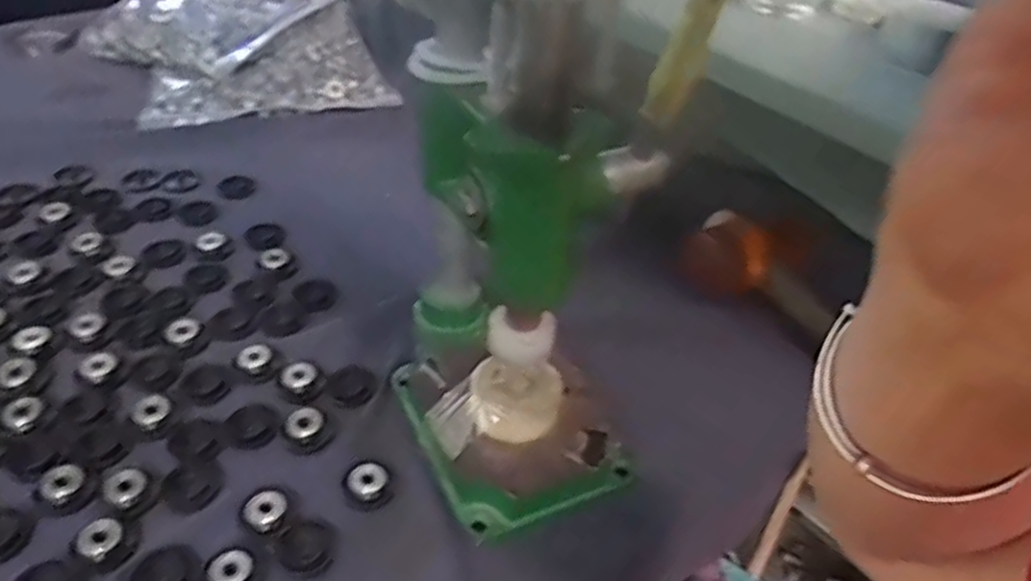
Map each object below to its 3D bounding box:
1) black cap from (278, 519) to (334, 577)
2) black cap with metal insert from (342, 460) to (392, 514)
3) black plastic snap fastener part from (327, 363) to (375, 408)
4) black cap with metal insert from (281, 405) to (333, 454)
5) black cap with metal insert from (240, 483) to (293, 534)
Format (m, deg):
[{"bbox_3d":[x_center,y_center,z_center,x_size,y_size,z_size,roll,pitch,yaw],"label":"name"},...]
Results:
[{"bbox_3d":[-0.120,0.147,0.438,0.029,0.004,0.034,-3,39,-9],"label":"black cap"},{"bbox_3d":[-0.091,0.117,0.467,0.028,0.010,0.030,3,38,-2],"label":"black cap with metal insert"},{"bbox_3d":[-0.114,0.064,0.527,0.031,0.009,0.033,-12,41,-20],"label":"black plastic snap fastener part"},{"bbox_3d":[-0.135,0.087,0.494,0.029,0.016,0.031,3,38,-2],"label":"black cap with metal insert"},{"bbox_3d":[-0.146,0.128,0.448,0.028,0.008,0.030,3,38,-2],"label":"black cap with metal insert"}]

